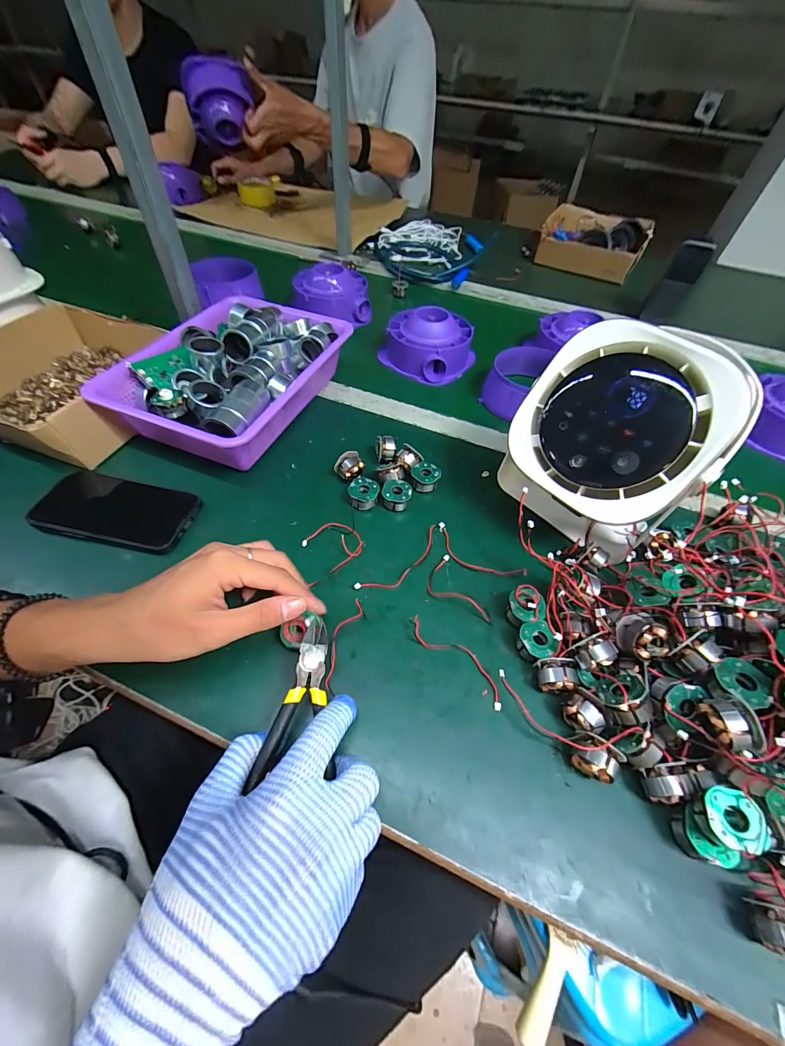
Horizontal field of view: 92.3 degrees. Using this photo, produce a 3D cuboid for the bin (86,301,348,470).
[{"bbox_3d":[-0.196,-0.182,0.474,0.187,0.095,0.265,19,52,9],"label":"bin"}]

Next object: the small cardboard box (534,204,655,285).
[{"bbox_3d":[0.448,-0.632,0.843,0.218,0.082,0.230,23,56,13],"label":"small cardboard box"}]

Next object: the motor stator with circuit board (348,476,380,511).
[{"bbox_3d":[-0.031,-0.031,0.410,0.032,0.023,0.029,2,51,-4],"label":"motor stator with circuit board"}]

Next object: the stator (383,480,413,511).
[{"bbox_3d":[0.005,-0.030,0.414,0.030,0.023,0.028,12,51,4],"label":"stator"}]

